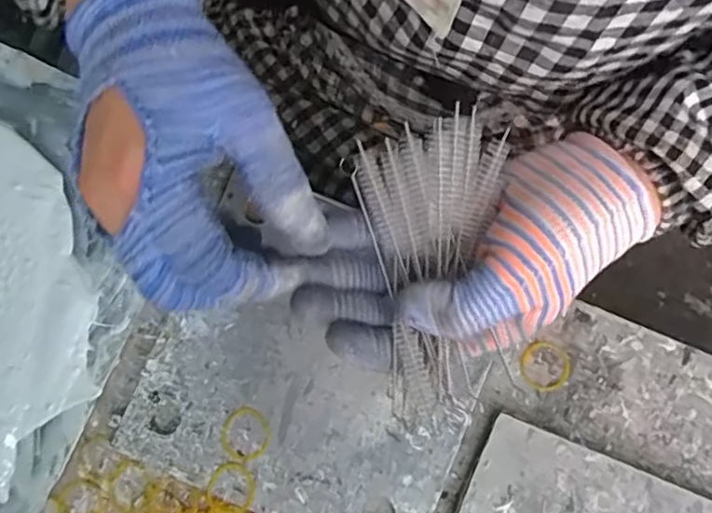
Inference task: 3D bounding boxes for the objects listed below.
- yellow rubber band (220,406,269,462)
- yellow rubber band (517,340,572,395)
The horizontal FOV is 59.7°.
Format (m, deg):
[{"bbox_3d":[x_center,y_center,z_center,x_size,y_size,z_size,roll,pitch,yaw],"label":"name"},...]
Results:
[{"bbox_3d":[-0.066,0.107,0.370,0.029,0.004,0.031,0,84,2],"label":"yellow rubber band"},{"bbox_3d":[0.116,0.068,0.382,0.030,0.004,0.030,30,86,5],"label":"yellow rubber band"}]

